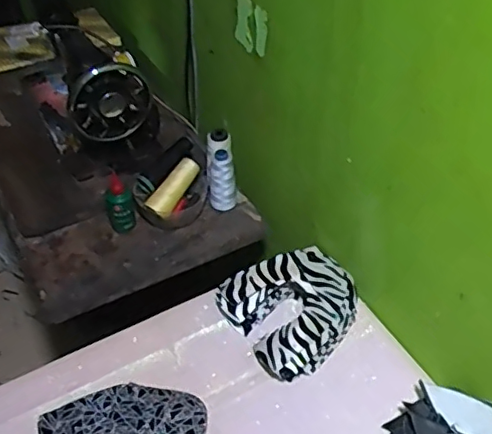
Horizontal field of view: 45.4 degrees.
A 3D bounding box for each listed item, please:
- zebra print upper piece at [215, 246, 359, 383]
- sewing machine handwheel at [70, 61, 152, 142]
[{"bbox_3d":[0.073,0.120,0.833,0.189,0.074,0.171,-24,50,-22],"label":"zebra print upper piece"},{"bbox_3d":[-0.224,-0.189,0.967,0.132,0.124,0.034,-26,50,-24],"label":"sewing machine handwheel"}]

